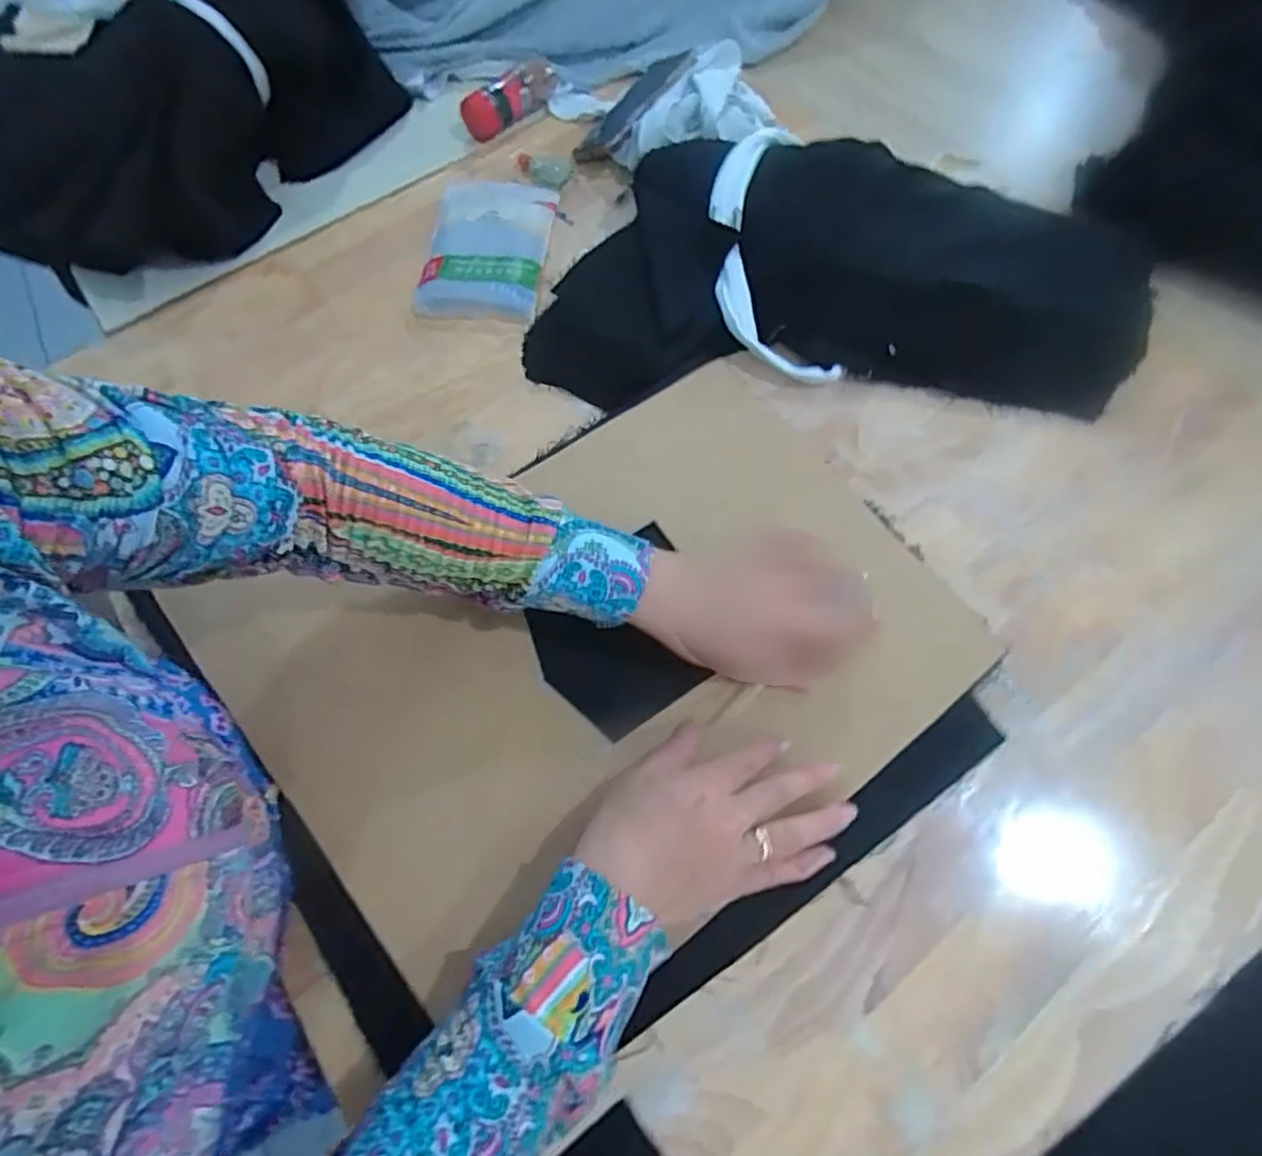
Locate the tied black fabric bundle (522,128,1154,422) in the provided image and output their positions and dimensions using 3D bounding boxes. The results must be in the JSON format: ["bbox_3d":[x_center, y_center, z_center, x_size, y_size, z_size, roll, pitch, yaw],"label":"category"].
[{"bbox_3d":[0.158,-0.267,0.550,0.486,0.075,0.265,2,66,5],"label":"tied black fabric bundle"}]

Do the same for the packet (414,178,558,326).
[{"bbox_3d":[-0.137,-0.319,0.617,0.113,0.031,0.177,5,66,6],"label":"packet"}]

